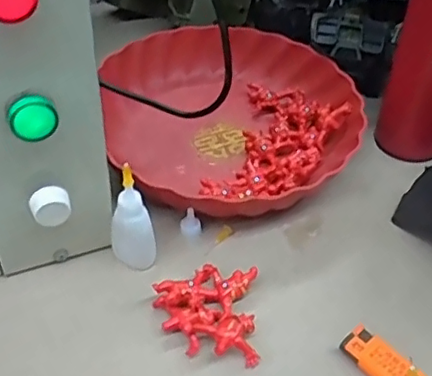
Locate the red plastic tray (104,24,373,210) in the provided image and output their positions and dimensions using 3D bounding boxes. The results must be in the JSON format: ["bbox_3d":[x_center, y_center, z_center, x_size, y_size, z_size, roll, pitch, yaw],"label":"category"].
[{"bbox_3d":[0.009,-0.067,0.558,0.232,0.054,0.237,-27,51,-29],"label":"red plastic tray"}]

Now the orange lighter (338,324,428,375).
[{"bbox_3d":[0.118,0.120,0.391,0.022,0.012,0.079,-29,52,-30],"label":"orange lighter"}]

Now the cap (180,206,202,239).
[{"bbox_3d":[-0.020,0.028,0.481,0.017,0.017,0.017,2,43,-2],"label":"cap"}]

